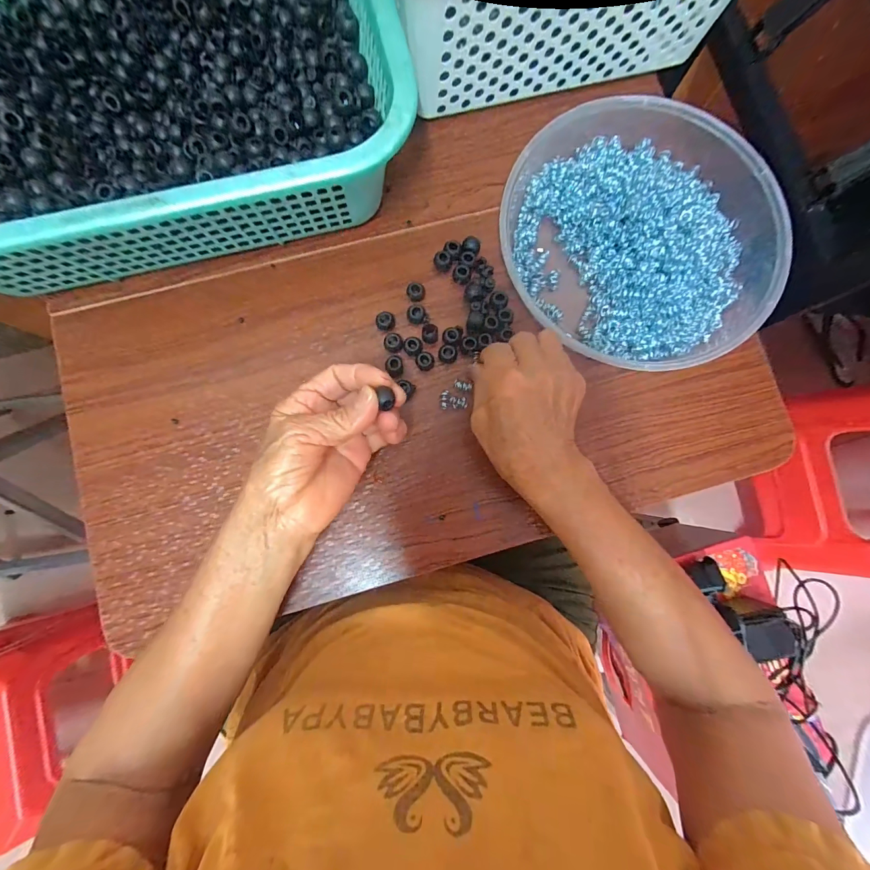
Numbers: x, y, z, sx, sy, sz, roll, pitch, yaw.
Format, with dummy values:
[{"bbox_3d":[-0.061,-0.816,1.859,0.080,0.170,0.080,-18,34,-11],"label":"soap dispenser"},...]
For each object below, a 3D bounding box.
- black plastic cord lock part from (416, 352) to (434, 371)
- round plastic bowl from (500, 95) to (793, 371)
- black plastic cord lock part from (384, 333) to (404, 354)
[{"bbox_3d":[-0.008,-0.061,0.315,0.015,0.011,0.013,-1,84,-2],"label":"black plastic cord lock part"},{"bbox_3d":[0.166,-0.165,0.314,0.216,0.037,0.206,0,84,-2],"label":"round plastic bowl"},{"bbox_3d":[-0.034,-0.076,0.318,0.015,0.009,0.015,0,84,-2],"label":"black plastic cord lock part"}]

